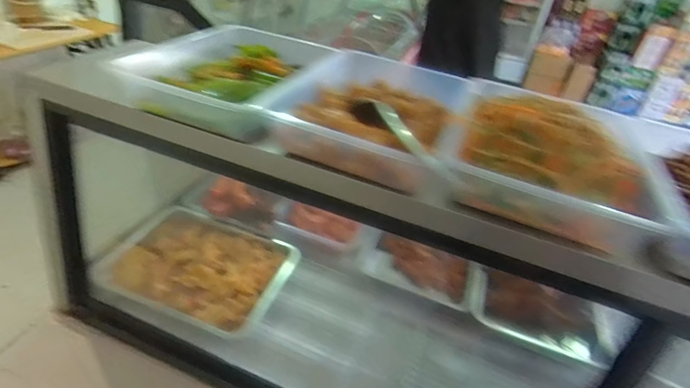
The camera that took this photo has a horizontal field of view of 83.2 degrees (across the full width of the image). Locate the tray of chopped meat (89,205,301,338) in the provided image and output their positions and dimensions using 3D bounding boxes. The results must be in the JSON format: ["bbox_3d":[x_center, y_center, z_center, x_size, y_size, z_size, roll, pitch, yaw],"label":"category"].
[{"bbox_3d":[-0.337,0.163,0.921,0.384,0.056,0.275,16,39,11],"label":"tray of chopped meat"}]

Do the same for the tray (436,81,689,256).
[{"bbox_3d":[0.267,-0.041,0.490,0.244,0.091,0.228,22,40,18],"label":"tray"}]

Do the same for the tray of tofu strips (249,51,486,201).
[{"bbox_3d":[0.032,-0.137,0.592,0.289,0.062,0.317,18,39,13],"label":"tray of tofu strips"}]

